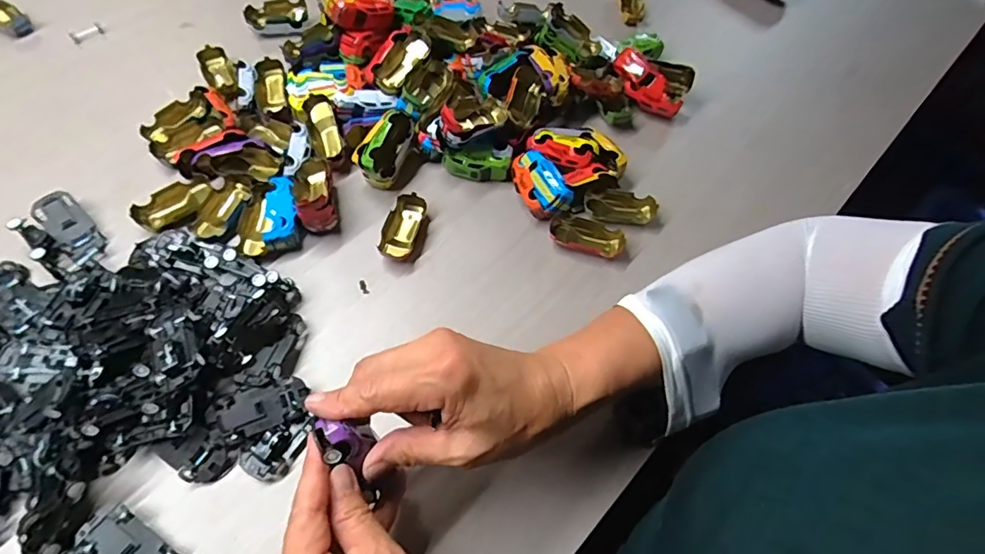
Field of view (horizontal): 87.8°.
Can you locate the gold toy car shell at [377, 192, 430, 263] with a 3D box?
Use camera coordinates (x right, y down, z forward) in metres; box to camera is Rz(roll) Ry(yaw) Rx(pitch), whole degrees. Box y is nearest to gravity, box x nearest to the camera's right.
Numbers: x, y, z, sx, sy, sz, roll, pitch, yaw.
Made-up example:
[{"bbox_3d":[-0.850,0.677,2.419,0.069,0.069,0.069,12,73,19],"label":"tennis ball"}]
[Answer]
[{"bbox_3d":[-0.075,-0.042,0.445,0.034,0.017,0.061,13,60,3],"label":"gold toy car shell"}]

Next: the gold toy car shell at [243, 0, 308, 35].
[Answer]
[{"bbox_3d":[-0.235,-0.285,0.560,0.063,0.025,0.028,-3,61,-6],"label":"gold toy car shell"}]

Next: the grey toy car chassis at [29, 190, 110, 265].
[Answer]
[{"bbox_3d":[-0.347,-0.041,0.421,0.030,0.011,0.070,-39,83,-23],"label":"grey toy car chassis"}]

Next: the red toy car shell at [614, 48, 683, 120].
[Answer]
[{"bbox_3d":[0.156,-0.194,0.512,0.035,0.024,0.080,-38,87,-22],"label":"red toy car shell"}]

